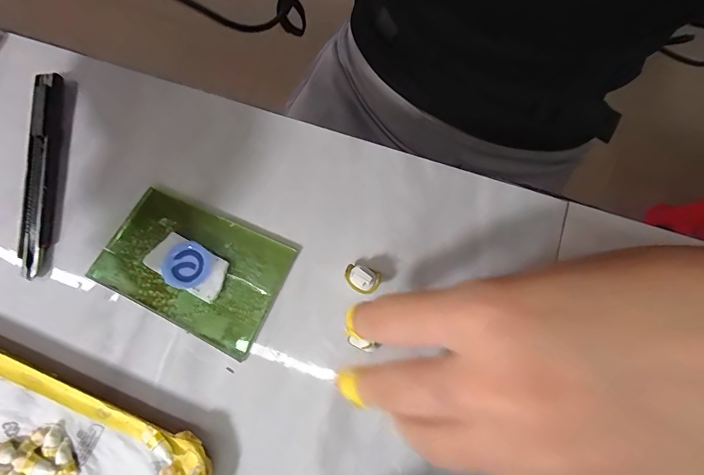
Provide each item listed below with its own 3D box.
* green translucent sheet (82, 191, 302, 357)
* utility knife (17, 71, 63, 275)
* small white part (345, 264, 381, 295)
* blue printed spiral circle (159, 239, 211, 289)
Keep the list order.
[{"bbox_3d":[-0.094,0.018,0.216,0.103,0.006,0.067,23,77,5],"label":"green translucent sheet"},{"bbox_3d":[-0.192,-0.042,0.227,0.015,0.012,0.130,-4,76,-1],"label":"utility knife"},{"bbox_3d":[0.005,0.024,0.208,0.020,0.017,0.014,22,77,5],"label":"small white part"},{"bbox_3d":[-0.095,0.016,0.212,0.025,0.005,0.027,0,76,0],"label":"blue printed spiral circle"}]

